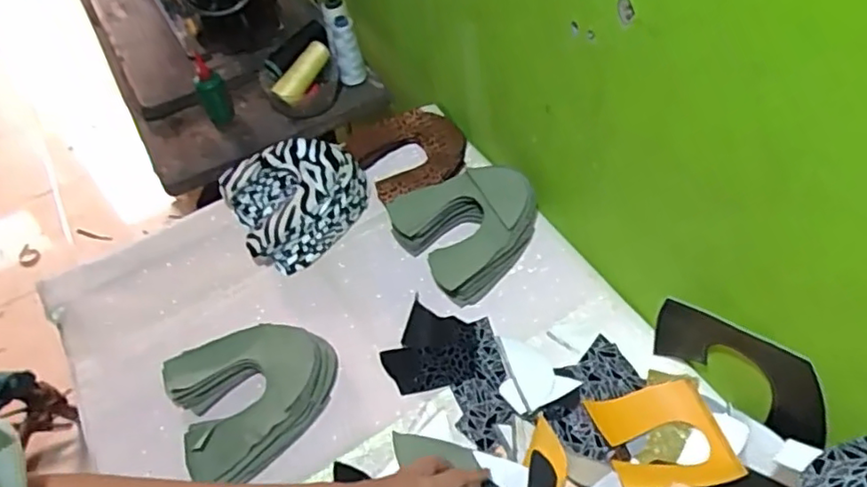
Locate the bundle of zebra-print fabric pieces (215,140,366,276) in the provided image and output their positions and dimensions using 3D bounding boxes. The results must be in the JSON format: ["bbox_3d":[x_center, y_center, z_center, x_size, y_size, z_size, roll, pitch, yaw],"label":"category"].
[{"bbox_3d":[-0.182,-0.063,0.847,0.183,0.077,0.169,-23,53,-12],"label":"bundle of zebra-print fabric pieces"}]

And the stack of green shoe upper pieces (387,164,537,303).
[{"bbox_3d":[0.044,-0.029,0.803,0.165,0.067,0.178,-28,54,-16],"label":"stack of green shoe upper pieces"}]

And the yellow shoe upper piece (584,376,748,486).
[{"bbox_3d":[0.224,0.185,0.604,0.119,0.047,0.127,-13,41,-1],"label":"yellow shoe upper piece"}]

